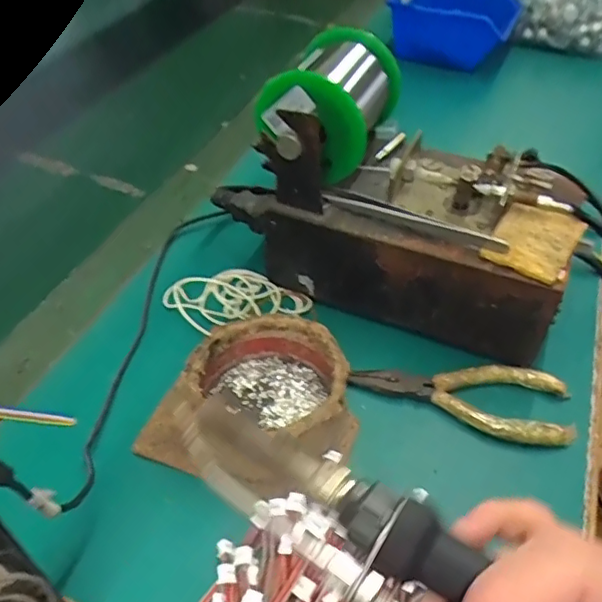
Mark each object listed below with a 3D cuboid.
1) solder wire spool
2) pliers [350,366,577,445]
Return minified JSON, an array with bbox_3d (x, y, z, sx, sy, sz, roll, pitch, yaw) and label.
[{"bbox_3d":[0.019,-0.119,0.367,0.069,0.072,0.084,19,48,16],"label":"solder wire spool"},{"bbox_3d":[0.092,0.053,0.335,0.121,0.010,0.045,9,45,12],"label":"pliers"}]

